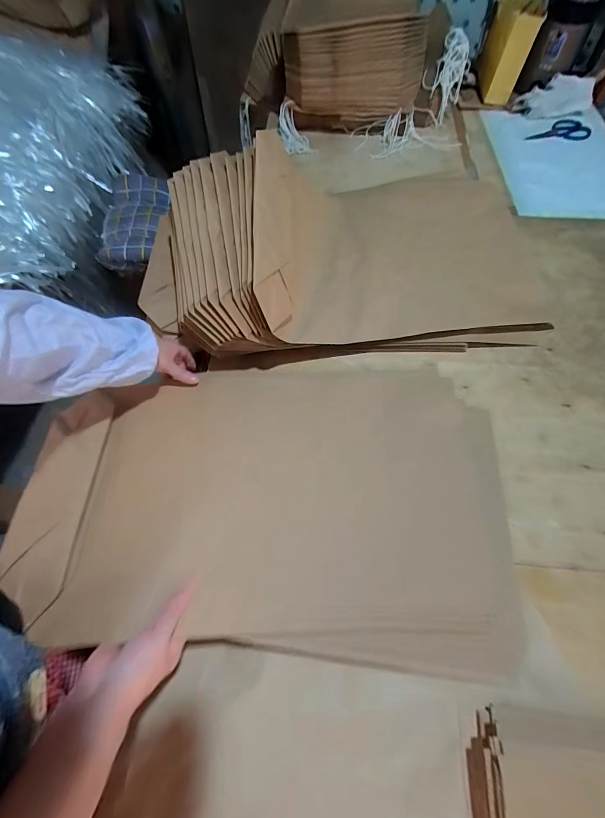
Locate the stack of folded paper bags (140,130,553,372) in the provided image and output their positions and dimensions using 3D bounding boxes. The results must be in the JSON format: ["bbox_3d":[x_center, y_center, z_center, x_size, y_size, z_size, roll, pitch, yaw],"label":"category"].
[{"bbox_3d":[0.102,-0.312,0.629,0.782,0.203,0.374,-6,64,-4],"label":"stack of folded paper bags"}]

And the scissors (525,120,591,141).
[{"bbox_3d":[0.711,-0.772,0.955,0.164,0.008,0.065,5,80,6],"label":"scissors"}]

